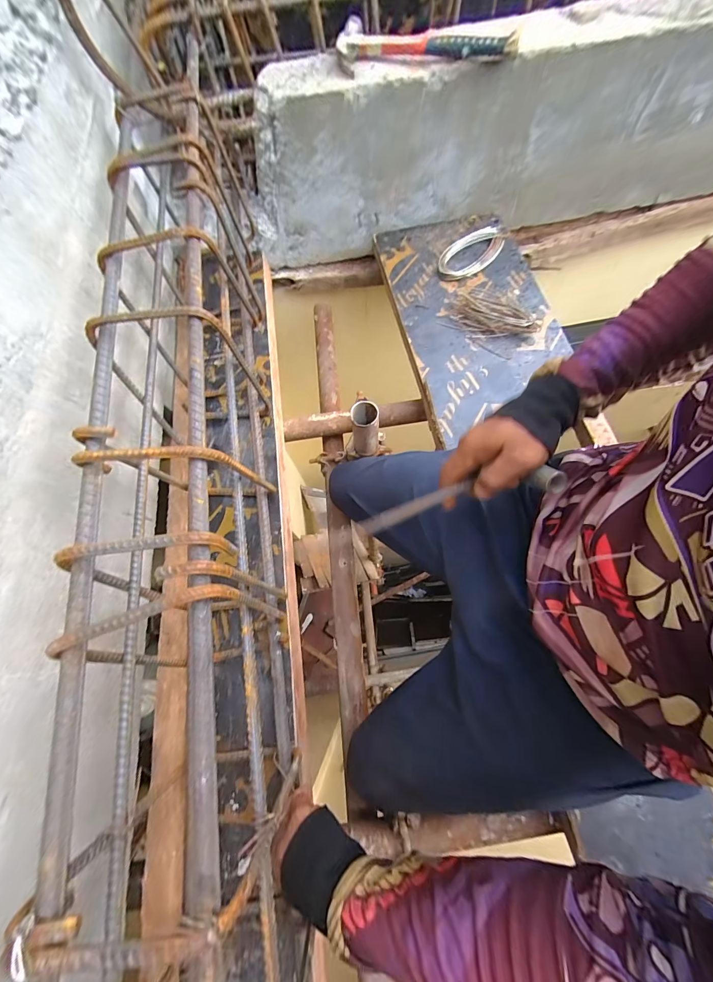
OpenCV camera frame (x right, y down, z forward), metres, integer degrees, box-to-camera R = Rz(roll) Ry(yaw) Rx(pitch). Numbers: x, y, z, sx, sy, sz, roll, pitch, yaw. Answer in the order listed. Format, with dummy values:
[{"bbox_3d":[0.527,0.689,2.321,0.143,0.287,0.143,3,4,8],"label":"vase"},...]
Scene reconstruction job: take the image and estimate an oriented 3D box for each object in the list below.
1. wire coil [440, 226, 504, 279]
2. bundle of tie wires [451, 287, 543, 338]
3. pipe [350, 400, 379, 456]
[{"bbox_3d":[0.259,-0.527,0.756,0.195,0.019,0.097,-33,71,-9],"label":"wire coil"},{"bbox_3d":[0.281,-0.357,0.690,0.169,0.023,0.112,13,71,7],"label":"bundle of tie wires"},{"bbox_3d":[0.017,-0.110,0.622,0.047,0.104,0.060,-5,69,1],"label":"pipe"}]

